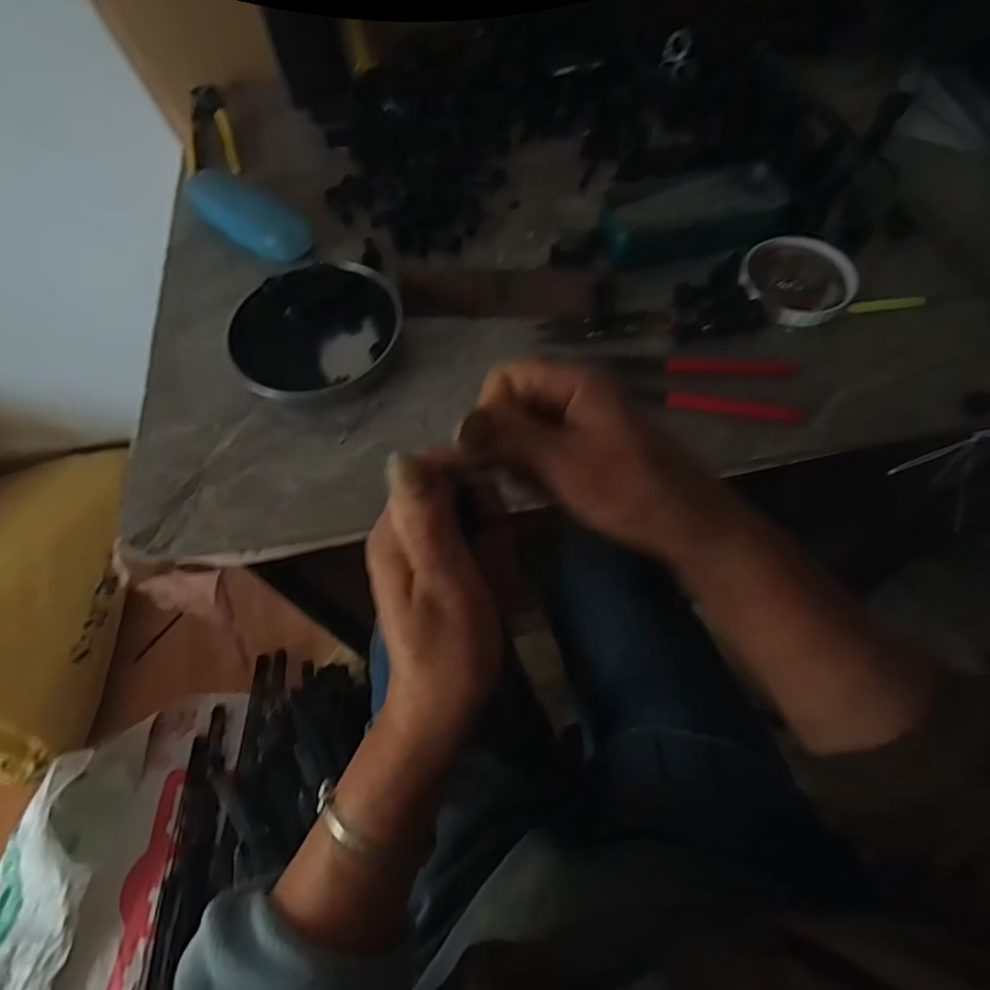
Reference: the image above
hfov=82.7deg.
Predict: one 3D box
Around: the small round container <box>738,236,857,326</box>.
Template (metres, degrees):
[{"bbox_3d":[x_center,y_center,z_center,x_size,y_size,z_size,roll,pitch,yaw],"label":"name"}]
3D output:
[{"bbox_3d":[0.249,-0.180,0.467,0.082,0.013,0.086,-1,63,3],"label":"small round container"}]

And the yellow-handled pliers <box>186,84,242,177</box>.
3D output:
[{"bbox_3d":[-0.322,-0.404,0.627,0.056,0.014,0.167,-20,63,-7],"label":"yellow-handled pliers"}]

